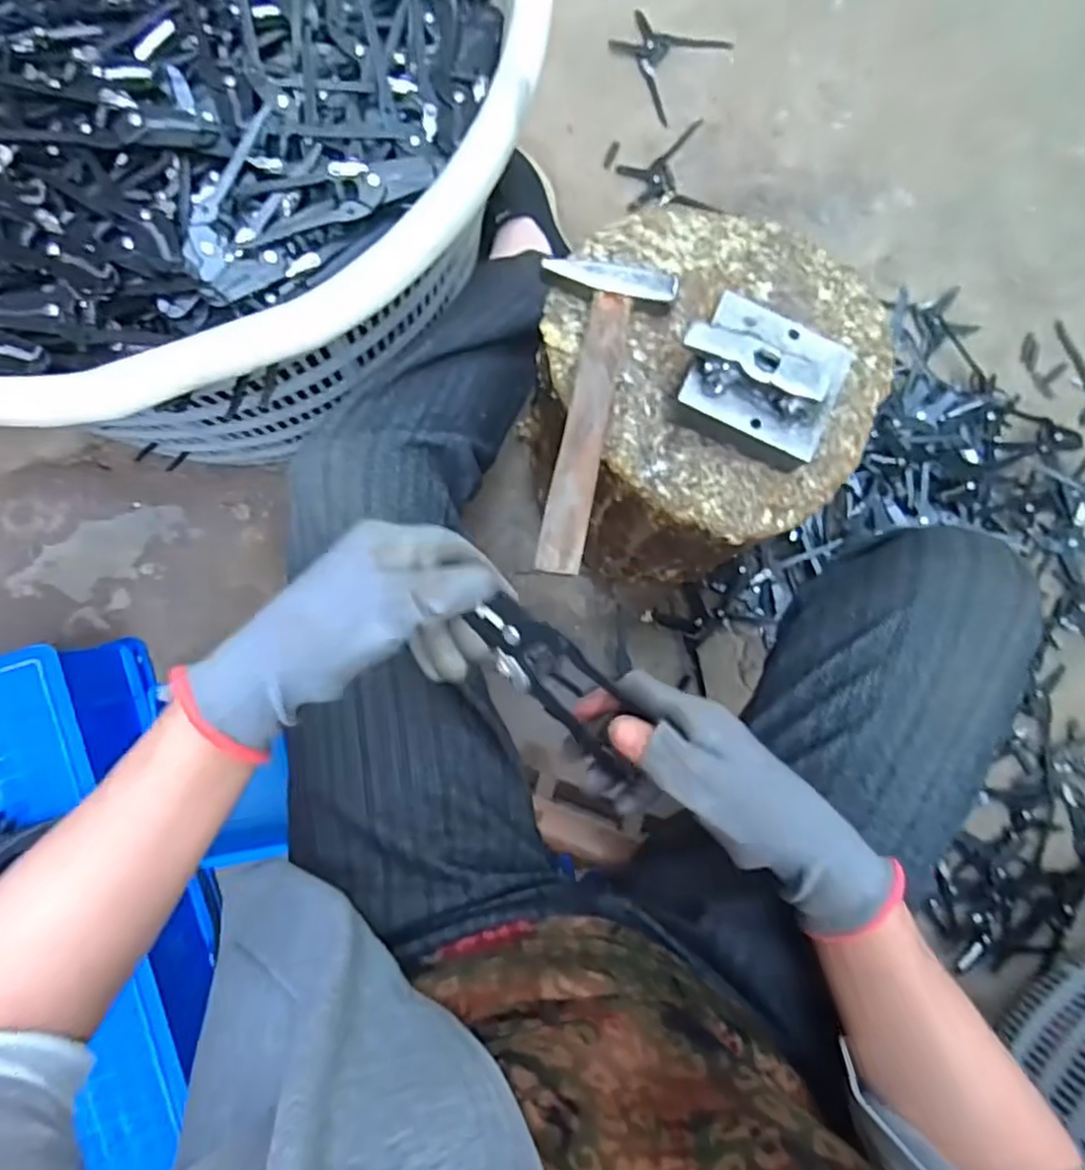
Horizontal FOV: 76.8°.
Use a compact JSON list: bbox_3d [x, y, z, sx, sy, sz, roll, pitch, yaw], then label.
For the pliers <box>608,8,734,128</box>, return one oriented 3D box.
[{"bbox_3d":[0.149,-0.659,0.859,0.118,0.023,0.164,35,82,4],"label":"pliers"}]

